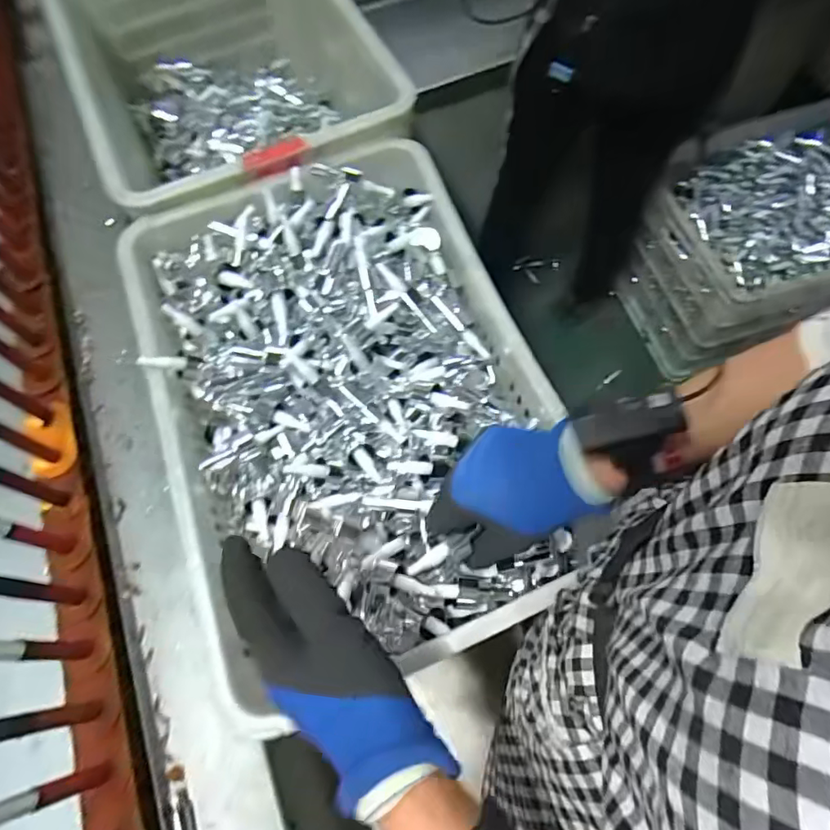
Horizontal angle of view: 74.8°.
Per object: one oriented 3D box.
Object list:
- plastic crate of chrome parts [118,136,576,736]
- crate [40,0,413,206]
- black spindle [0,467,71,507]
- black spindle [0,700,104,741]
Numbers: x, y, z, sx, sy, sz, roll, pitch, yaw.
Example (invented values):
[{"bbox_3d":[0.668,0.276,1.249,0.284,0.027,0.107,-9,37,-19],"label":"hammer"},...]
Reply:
[{"bbox_3d":[-0.069,-0.027,0.552,0.330,0.105,0.500,-19,69,-10],"label":"plastic crate of chrome parts"},{"bbox_3d":[-0.280,-0.481,0.802,0.356,0.268,0.583,-23,69,-12],"label":"crate"},{"bbox_3d":[-0.366,0.059,0.492,0.017,0.137,0.017,21,67,7],"label":"black spindle"},{"bbox_3d":[-0.287,0.237,0.422,0.023,0.156,0.018,-12,68,-7],"label":"black spindle"}]

